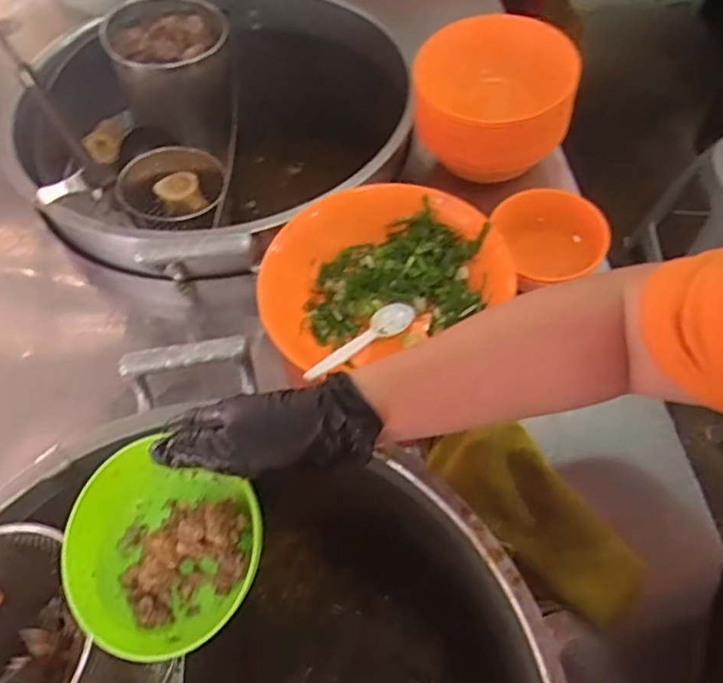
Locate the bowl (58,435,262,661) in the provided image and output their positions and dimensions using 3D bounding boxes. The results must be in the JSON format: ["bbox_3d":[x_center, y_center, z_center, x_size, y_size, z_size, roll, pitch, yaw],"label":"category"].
[{"bbox_3d":[-0.136,0.135,0.397,0.125,0.049,0.117,-2,59,3],"label":"bowl"}]

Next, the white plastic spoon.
[{"bbox_3d":[0.000,0.000,0.527,0.028,0.013,0.144,33,43,21],"label":"white plastic spoon"}]

